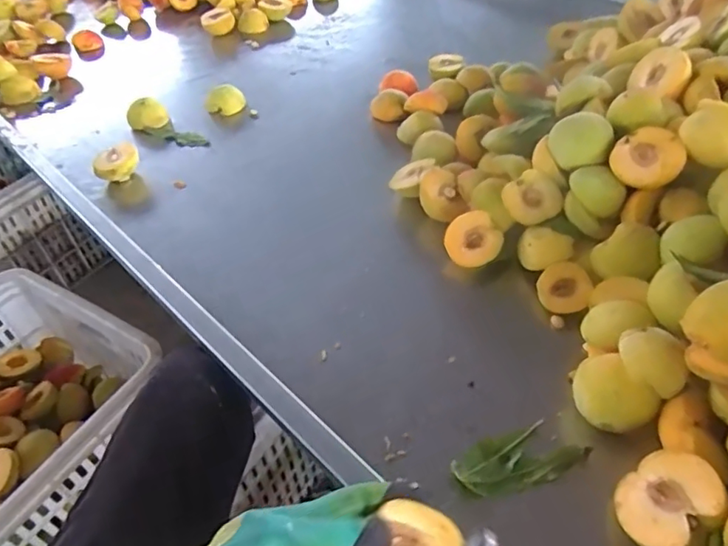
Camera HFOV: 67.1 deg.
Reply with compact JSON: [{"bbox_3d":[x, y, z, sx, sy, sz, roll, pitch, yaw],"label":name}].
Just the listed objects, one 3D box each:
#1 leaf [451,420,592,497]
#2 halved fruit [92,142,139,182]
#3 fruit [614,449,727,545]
[{"bbox_3d":[0.123,0.149,0.438,0.103,0.011,0.045,-16,45,-11],"label":"leaf"},{"bbox_3d":[-0.339,-0.151,0.754,0.061,0.027,0.056,-23,47,-18],"label":"halved fruit"},{"bbox_3d":[0.215,0.162,0.380,0.070,0.033,0.062,-46,22,4],"label":"fruit"}]

